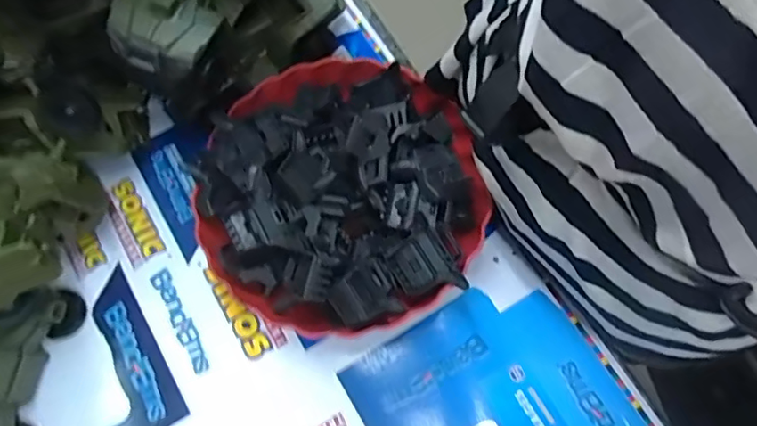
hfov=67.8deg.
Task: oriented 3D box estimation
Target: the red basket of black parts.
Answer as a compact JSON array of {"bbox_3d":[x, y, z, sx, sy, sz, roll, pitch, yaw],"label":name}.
[{"bbox_3d":[-0.033,-0.019,0.484,0.240,0.083,0.242,-14,72,-3],"label":"red basket of black parts"}]

